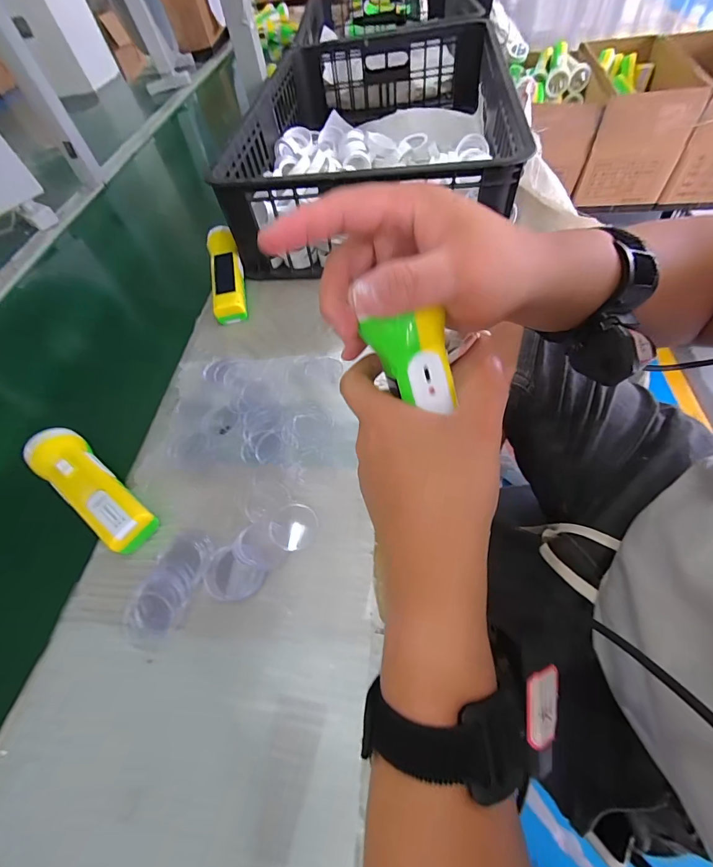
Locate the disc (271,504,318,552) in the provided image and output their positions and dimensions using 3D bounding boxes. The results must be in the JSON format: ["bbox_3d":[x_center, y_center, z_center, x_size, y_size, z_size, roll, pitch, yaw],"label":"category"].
[{"bbox_3d":[-0.058,0.084,0.333,0.042,0.004,0.042,-4,57,6],"label":"disc"}]

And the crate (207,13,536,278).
[{"bbox_3d":[0.034,-0.536,0.620,0.386,0.134,0.636,1,58,9],"label":"crate"}]

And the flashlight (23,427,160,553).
[{"bbox_3d":[-0.261,0.055,0.364,0.168,0.046,0.045,31,66,21],"label":"flashlight"}]

